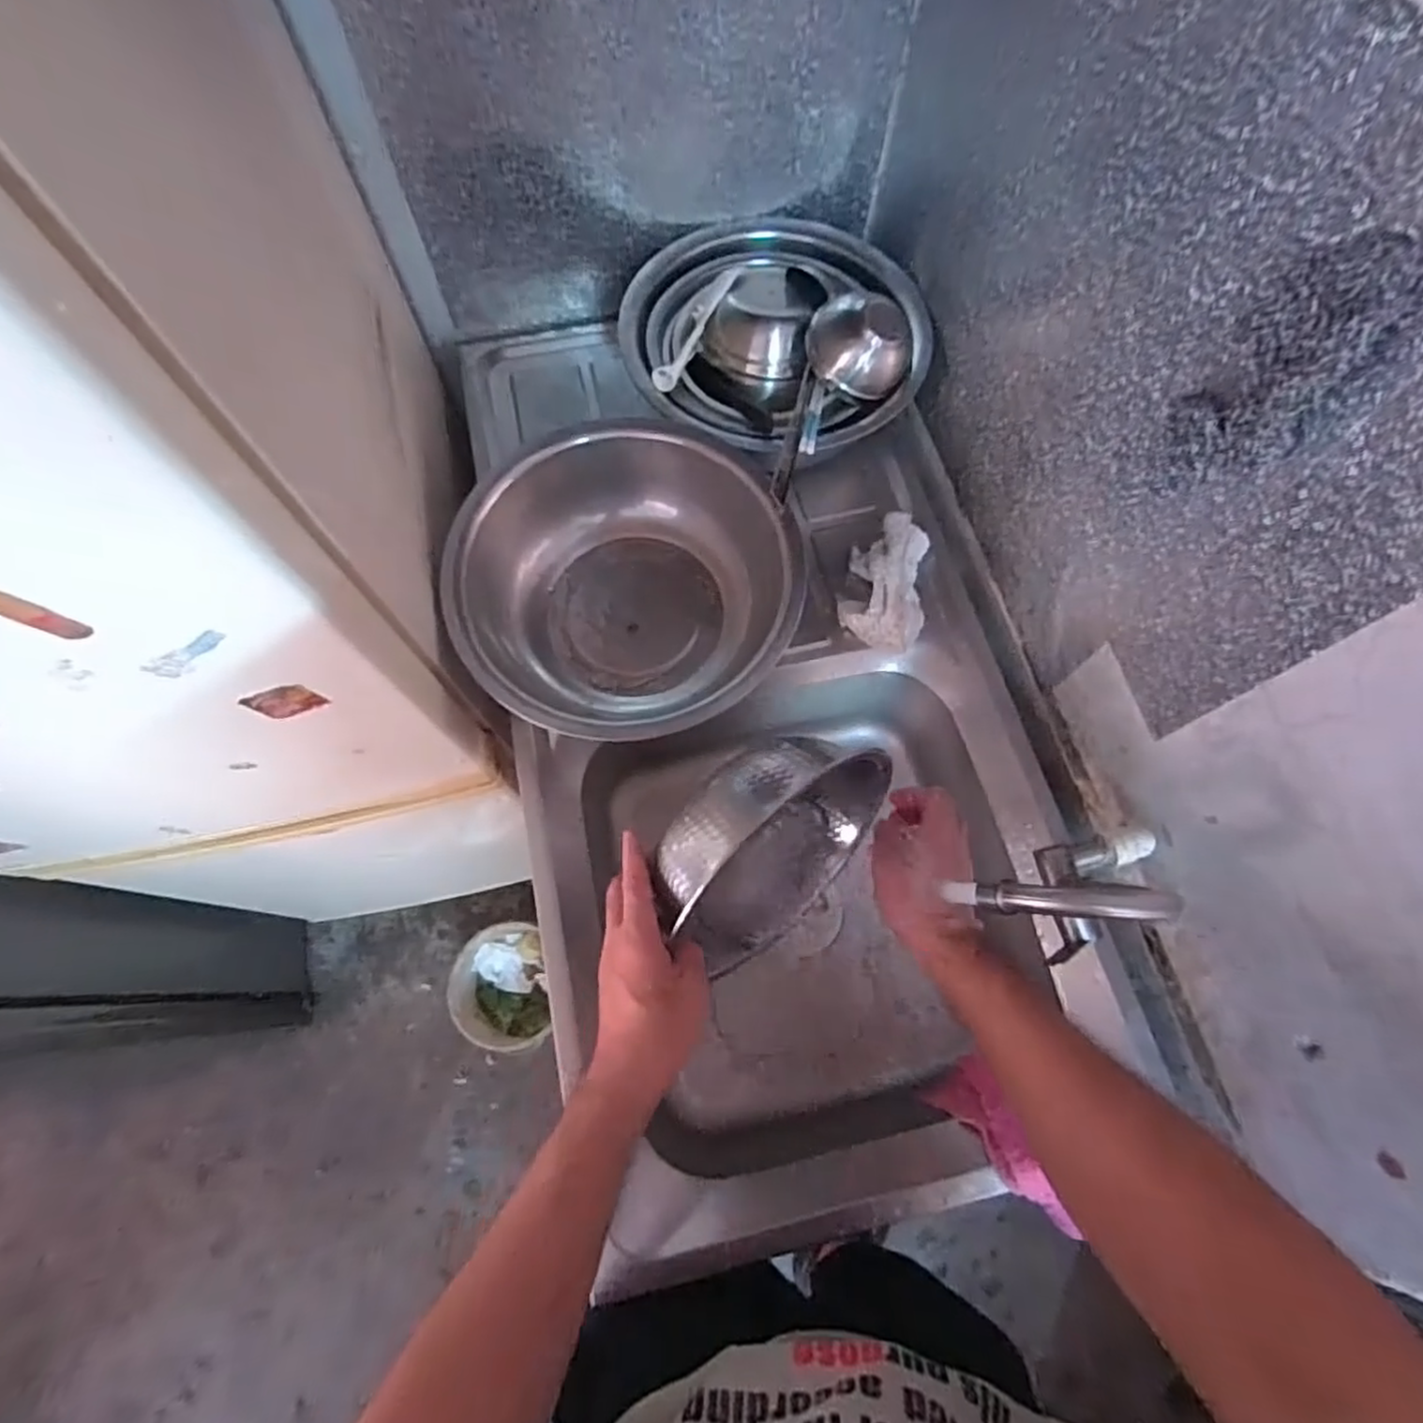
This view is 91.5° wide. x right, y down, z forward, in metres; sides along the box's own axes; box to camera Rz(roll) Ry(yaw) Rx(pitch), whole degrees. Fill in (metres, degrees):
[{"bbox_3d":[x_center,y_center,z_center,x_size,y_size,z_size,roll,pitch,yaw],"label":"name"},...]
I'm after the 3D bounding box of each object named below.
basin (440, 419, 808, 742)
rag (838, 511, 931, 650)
[{"bbox_3d":[-0.077,-0.112,0.678,0.306,0.142,0.295,0,69,-1],"label":"basin"},{"bbox_3d":[0.191,-0.141,0.743,0.088,0.042,0.138,15,69,5],"label":"rag"}]

